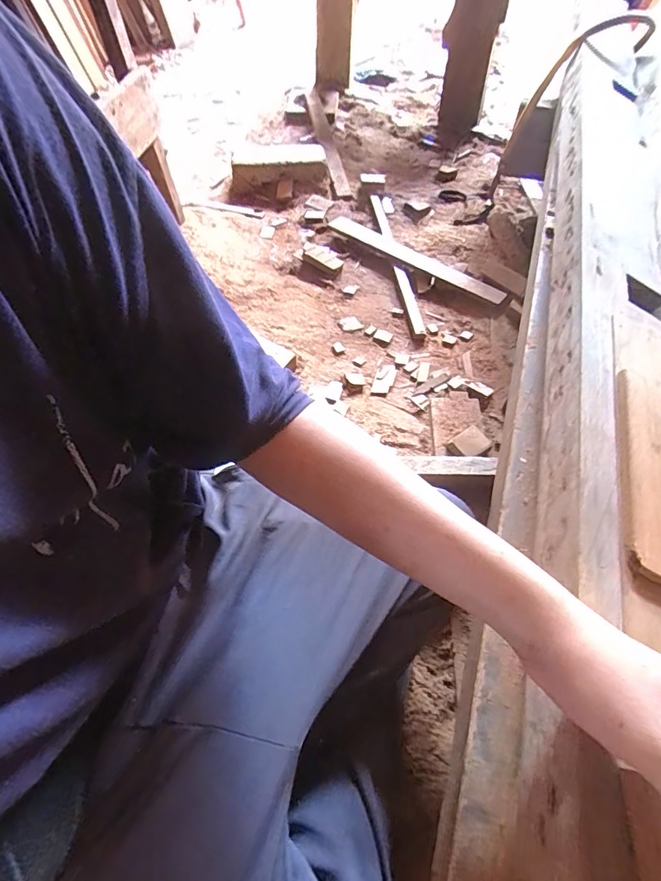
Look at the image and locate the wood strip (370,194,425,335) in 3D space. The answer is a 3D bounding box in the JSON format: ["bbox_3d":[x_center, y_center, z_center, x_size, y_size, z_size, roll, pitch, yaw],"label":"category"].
[{"bbox_3d":[0.166,-0.484,1.142,0.031,0.019,0.597,-7,59,-4],"label":"wood strip"}]

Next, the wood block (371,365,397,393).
[{"bbox_3d":[0.112,-0.128,0.921,0.040,0.010,0.076,17,60,11],"label":"wood block"}]

